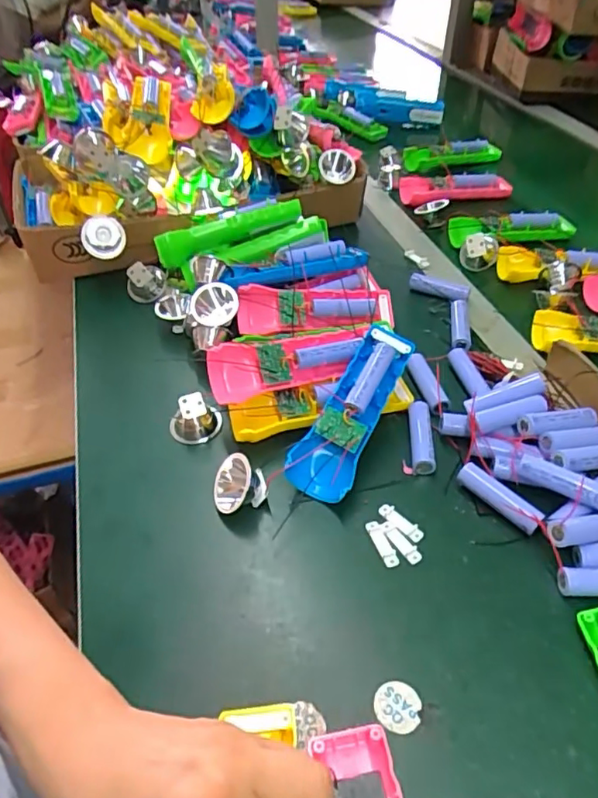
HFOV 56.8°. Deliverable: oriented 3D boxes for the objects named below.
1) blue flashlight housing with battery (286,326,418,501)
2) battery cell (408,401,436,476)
[{"bbox_3d":[0.046,0.007,0.446,0.047,0.034,0.159,21,68,24],"label":"blue flashlight housing with battery"},{"bbox_3d":[0.102,0.033,0.461,0.018,0.022,0.065,2,44,3],"label":"battery cell"}]

